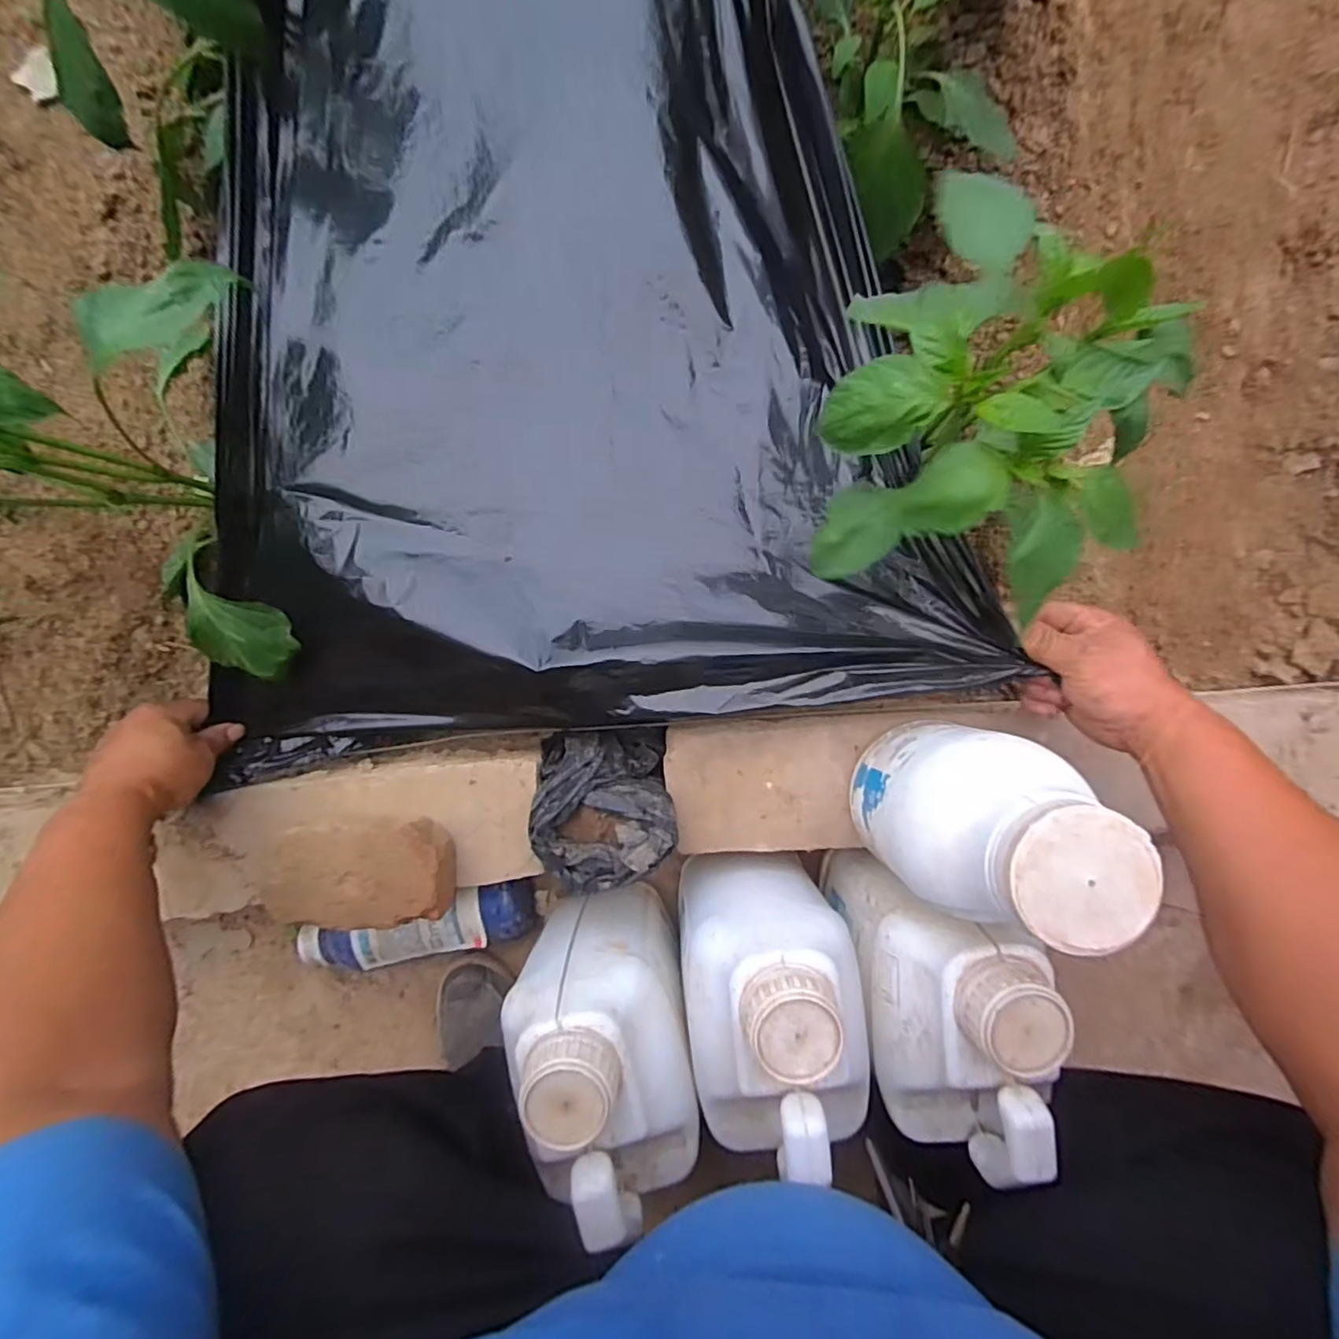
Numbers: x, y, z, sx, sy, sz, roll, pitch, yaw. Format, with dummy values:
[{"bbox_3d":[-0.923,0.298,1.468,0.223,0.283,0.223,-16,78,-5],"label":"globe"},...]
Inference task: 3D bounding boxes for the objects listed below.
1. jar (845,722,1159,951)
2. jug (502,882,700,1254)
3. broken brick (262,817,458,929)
[{"bbox_3d":[0.207,0.099,0.426,0.102,0.212,0.098,0,93,-1],"label":"jar"},{"bbox_3d":[-0.047,0.324,0.524,0.124,0.238,0.181,-12,93,0],"label":"jug"},{"bbox_3d":[-0.262,0.172,0.534,0.135,0.062,0.085,2,93,-1],"label":"broken brick"}]

